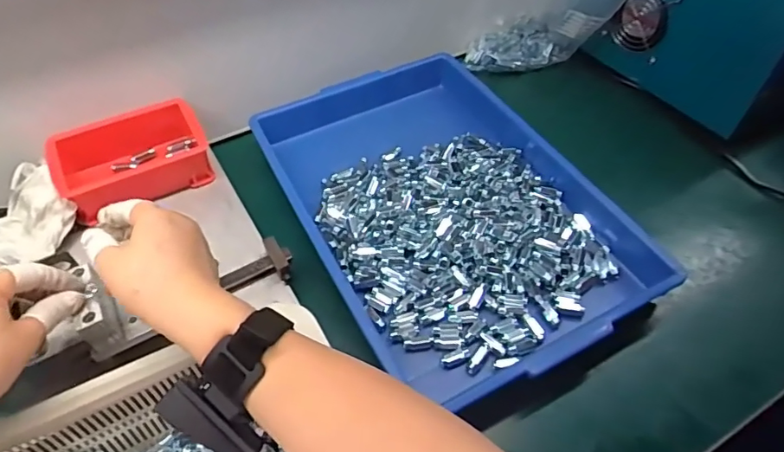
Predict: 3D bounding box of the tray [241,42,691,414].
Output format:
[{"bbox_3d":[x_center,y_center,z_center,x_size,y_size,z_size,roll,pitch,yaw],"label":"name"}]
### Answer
[{"bbox_3d":[0.058,-0.034,0.556,0.305,0.043,0.432,-23,55,-17],"label":"tray"}]

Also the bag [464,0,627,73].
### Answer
[{"bbox_3d":[0.208,-0.302,0.675,0.187,0.178,0.107,11,52,10],"label":"bag"}]

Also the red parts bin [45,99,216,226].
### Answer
[{"bbox_3d":[-0.282,-0.074,0.555,0.151,0.050,0.101,-29,57,-21],"label":"red parts bin"}]

